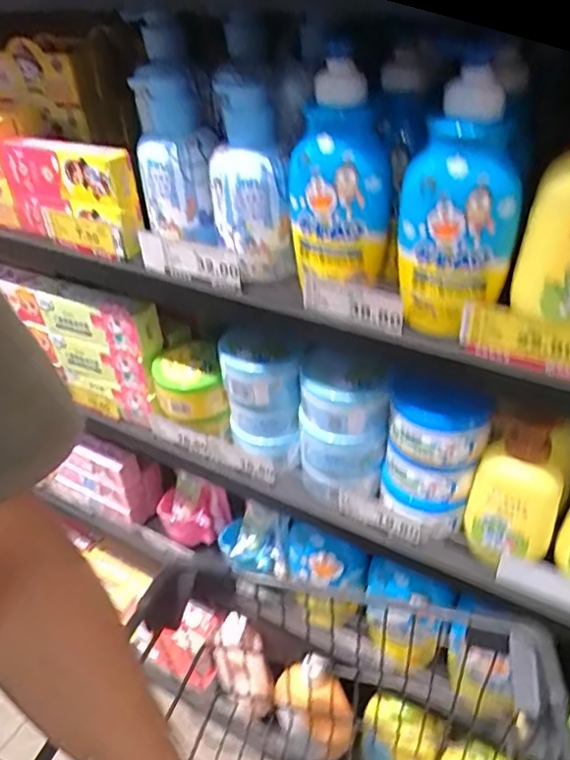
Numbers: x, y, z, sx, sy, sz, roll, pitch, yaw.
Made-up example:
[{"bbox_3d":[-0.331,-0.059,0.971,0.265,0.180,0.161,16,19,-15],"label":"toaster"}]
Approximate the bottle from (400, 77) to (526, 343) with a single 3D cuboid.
[{"bbox_3d":[0.122,-0.119,0.414,0.079,0.174,0.071,7,38,11],"label":"bottle"}]

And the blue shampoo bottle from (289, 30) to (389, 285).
[{"bbox_3d":[0.042,-0.158,0.452,0.073,0.157,0.063,1,37,3],"label":"blue shampoo bottle"}]

